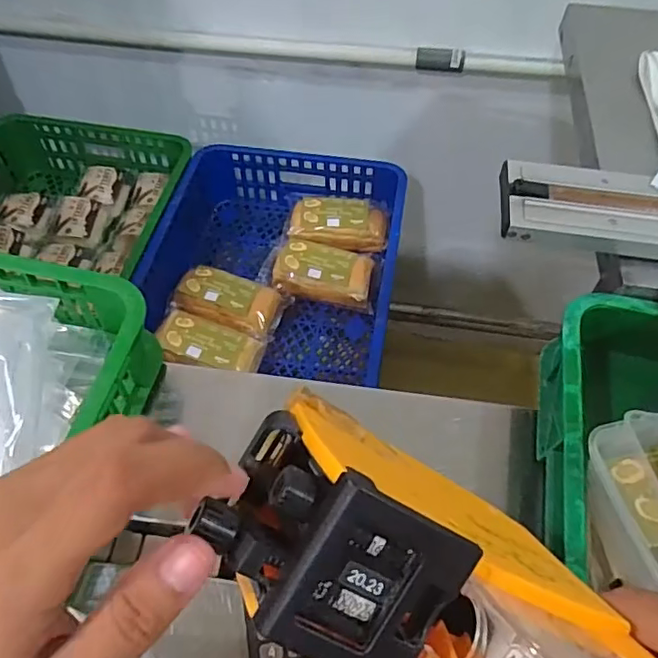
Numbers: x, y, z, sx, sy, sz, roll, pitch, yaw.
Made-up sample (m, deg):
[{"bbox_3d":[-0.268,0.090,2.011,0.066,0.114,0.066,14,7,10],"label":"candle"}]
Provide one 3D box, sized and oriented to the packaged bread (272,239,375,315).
[{"bbox_3d":[-0.011,-0.096,1.067,0.190,0.073,0.100,13,56,7],"label":"packaged bread"}]

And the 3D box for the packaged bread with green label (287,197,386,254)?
[{"bbox_3d":[0.020,-0.219,1.141,0.190,0.052,0.113,3,55,1],"label":"packaged bread with green label"}]

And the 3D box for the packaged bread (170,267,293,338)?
[{"bbox_3d":[-0.178,-0.053,1.015,0.187,0.049,0.104,15,56,9],"label":"packaged bread"}]

